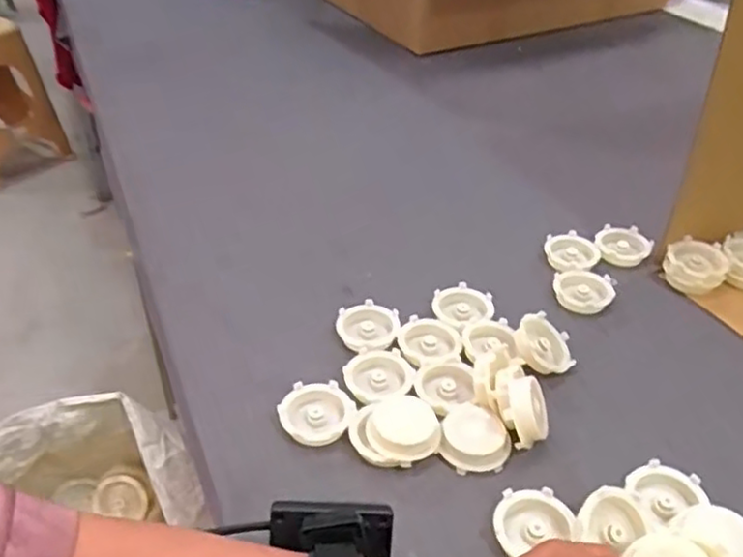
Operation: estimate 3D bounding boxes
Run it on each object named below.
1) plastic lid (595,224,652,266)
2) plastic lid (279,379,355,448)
[{"bbox_3d":[0.280,-0.036,0.752,0.058,0.015,0.061,0,39,0],"label":"plastic lid"},{"bbox_3d":[-0.044,0.110,0.549,0.060,0.012,0.055,0,39,0],"label":"plastic lid"}]

